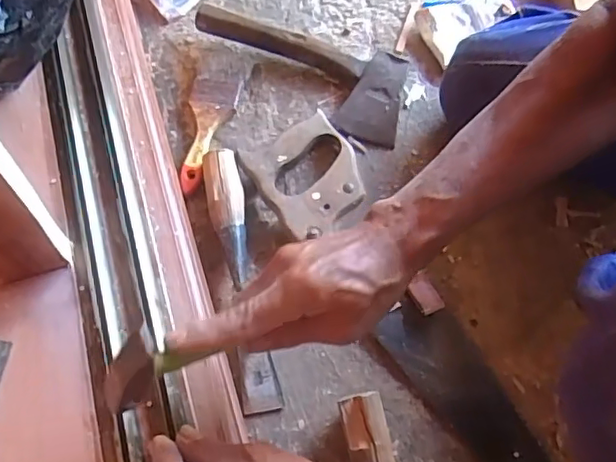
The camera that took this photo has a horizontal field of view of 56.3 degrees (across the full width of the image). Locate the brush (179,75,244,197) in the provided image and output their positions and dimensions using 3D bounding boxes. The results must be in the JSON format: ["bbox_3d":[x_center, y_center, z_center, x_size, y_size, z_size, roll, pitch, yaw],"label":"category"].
[{"bbox_3d":[-0.121,-0.118,0.678,0.057,0.020,0.152,8,62,3],"label":"brush"}]

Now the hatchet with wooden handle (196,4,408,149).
[{"bbox_3d":[-0.017,-0.192,0.701,0.272,0.051,0.124,13,63,6],"label":"hatchet with wooden handle"}]

